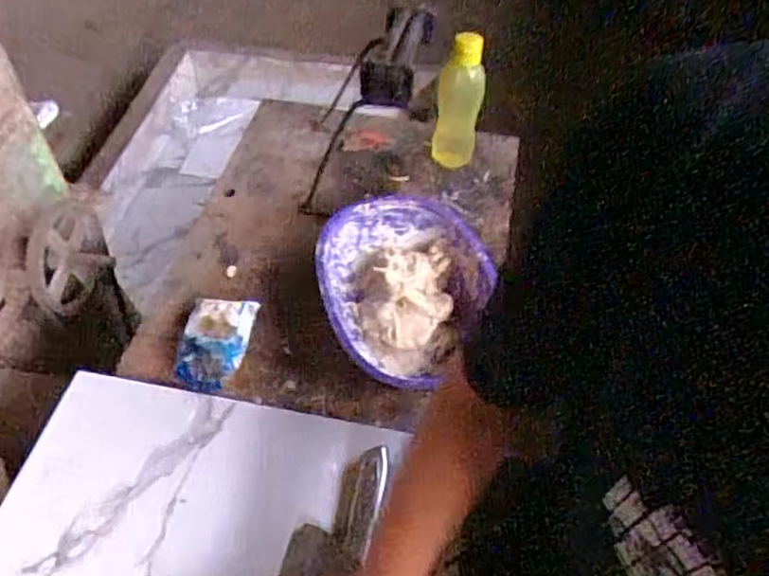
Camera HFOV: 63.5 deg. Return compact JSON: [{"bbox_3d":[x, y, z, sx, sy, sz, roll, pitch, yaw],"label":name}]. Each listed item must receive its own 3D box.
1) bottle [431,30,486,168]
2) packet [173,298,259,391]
[{"bbox_3d":[0.120,-0.290,1.000,0.070,0.261,0.061,8,51,5],"label":"bottle"},{"bbox_3d":[-0.218,0.066,0.800,0.084,0.020,0.126,7,51,4],"label":"packet"}]

